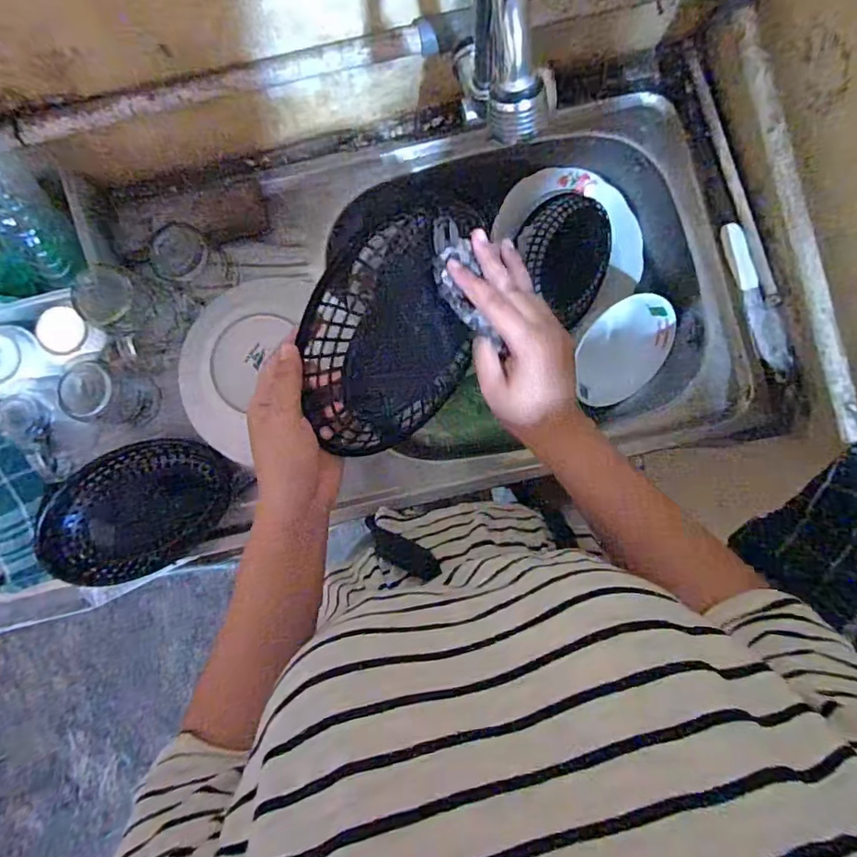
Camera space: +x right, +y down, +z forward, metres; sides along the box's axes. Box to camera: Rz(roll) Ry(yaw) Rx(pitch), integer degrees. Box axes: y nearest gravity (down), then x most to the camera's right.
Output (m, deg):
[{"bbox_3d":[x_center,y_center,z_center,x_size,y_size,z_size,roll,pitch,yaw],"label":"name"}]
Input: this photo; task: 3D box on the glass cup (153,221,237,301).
[{"bbox_3d":[-0.266,-0.189,0.594,0.059,0.063,0.068,-40,88,0],"label":"glass cup"}]

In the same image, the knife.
[{"bbox_3d":[0.373,-0.148,0.600,0.031,0.015,0.174,-18,88,1],"label":"knife"}]

